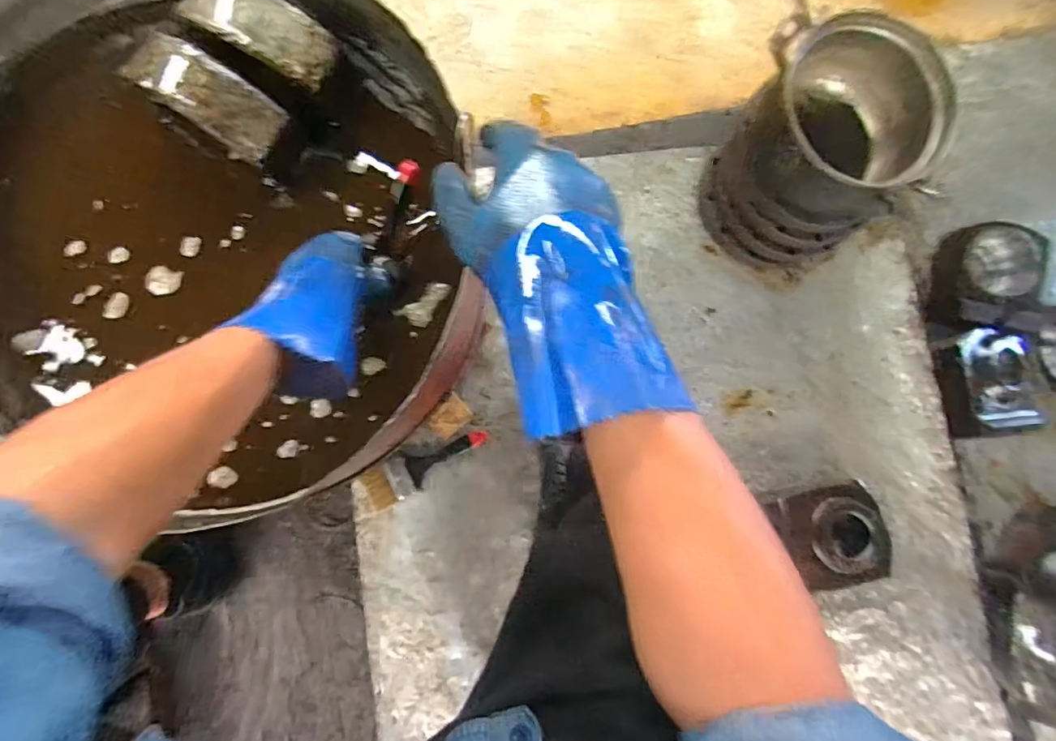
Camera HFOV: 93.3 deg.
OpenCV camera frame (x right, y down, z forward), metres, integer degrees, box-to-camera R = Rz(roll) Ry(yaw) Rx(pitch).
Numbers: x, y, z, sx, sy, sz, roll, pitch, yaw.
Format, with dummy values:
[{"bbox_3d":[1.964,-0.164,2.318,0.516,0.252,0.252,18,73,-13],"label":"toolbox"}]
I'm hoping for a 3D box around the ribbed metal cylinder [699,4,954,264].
[{"bbox_3d":[0.458,-0.352,0.801,0.249,0.291,0.279,-14,85,-7],"label":"ribbed metal cylinder"}]

